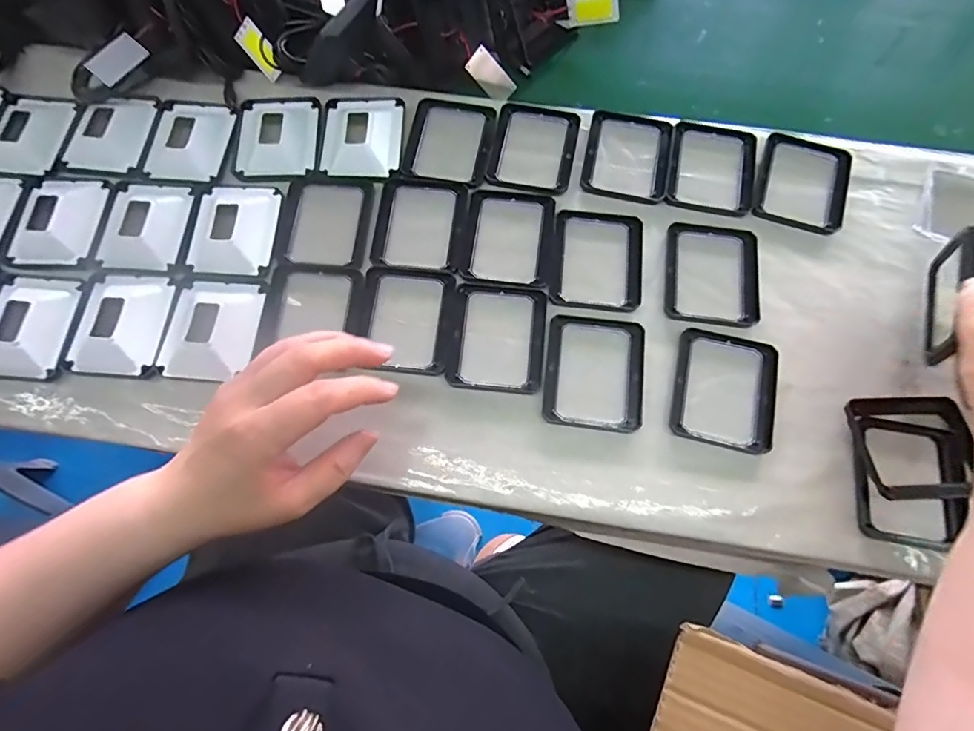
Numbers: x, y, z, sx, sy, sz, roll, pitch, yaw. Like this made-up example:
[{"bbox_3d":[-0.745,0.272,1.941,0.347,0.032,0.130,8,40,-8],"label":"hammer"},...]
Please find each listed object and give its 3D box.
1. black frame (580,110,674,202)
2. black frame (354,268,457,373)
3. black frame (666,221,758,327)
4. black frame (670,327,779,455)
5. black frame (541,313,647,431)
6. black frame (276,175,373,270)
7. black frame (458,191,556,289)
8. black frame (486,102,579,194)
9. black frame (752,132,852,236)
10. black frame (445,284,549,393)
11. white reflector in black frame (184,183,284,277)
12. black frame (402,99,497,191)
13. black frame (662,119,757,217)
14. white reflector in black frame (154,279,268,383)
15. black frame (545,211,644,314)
[{"bbox_3d":[0.116,-0.172,0.398,0.068,0.005,0.082,12,72,4],"label":"black frame"},{"bbox_3d":[-0.061,-0.033,0.356,0.069,0.005,0.082,5,71,2],"label":"black frame"},{"bbox_3d":[0.171,-0.071,0.369,0.066,0.005,0.084,8,71,3],"label":"black frame"},{"bbox_3d":[0.167,0.015,0.341,0.069,0.006,0.082,15,72,5],"label":"black frame"},{"bbox_3d":[0.076,0.003,0.344,0.068,0.005,0.082,7,71,3],"label":"black frame"},{"bbox_3d":[-0.127,-0.115,0.385,0.068,0.007,0.084,3,71,1],"label":"black frame"},{"bbox_3d":[0.017,-0.102,0.377,0.069,0.006,0.084,8,71,3],"label":"black frame"},{"bbox_3d":[0.039,-0.183,0.403,0.067,0.005,0.085,13,72,5],"label":"black frame"},{"bbox_3d":[0.256,-0.149,0.393,0.066,0.007,0.088,17,72,6],"label":"black frame"},{"bbox_3d":[0.008,-0.021,0.354,0.068,0.005,0.080,5,71,2],"label":"black frame"},{"bbox_3d":[-0.195,-0.107,0.373,0.065,0.012,0.079,7,71,3],"label":"white reflector in black frame"},{"bbox_3d":[-0.030,-0.187,0.404,0.067,0.005,0.083,11,71,4],"label":"black frame"},{"bbox_3d":[0.184,-0.162,0.397,0.067,0.006,0.085,12,72,4],"label":"black frame"},{"bbox_3d":[-0.196,-0.028,0.345,0.063,0.010,0.076,7,71,3],"label":"white reflector in black frame"},{"bbox_3d":[0.084,-0.082,0.372,0.070,0.005,0.084,7,71,3],"label":"black frame"}]

